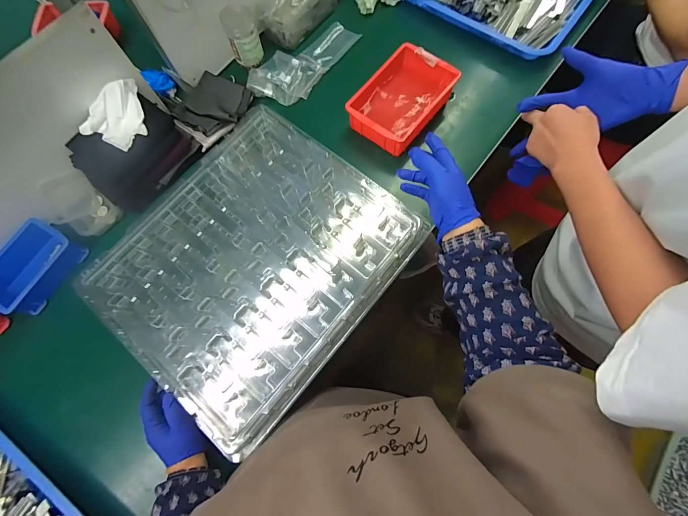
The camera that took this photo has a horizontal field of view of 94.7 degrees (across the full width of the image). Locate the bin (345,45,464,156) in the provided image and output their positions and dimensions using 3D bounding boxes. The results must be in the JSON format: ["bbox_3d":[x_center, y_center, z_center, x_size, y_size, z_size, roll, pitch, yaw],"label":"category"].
[{"bbox_3d":[0.114,-0.309,0.621,0.138,0.064,0.193,35,74,11],"label":"bin"}]

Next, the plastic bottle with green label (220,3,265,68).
[{"bbox_3d":[-0.206,-0.454,0.654,0.067,0.090,0.057,-19,72,-7],"label":"plastic bottle with green label"}]

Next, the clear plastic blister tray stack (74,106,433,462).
[{"bbox_3d":[-0.144,0.004,0.523,0.391,0.057,0.450,38,75,11],"label":"clear plastic blister tray stack"}]

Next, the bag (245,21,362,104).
[{"bbox_3d":[-0.086,-0.427,0.691,0.122,0.019,0.261,39,75,12],"label":"bag"}]

